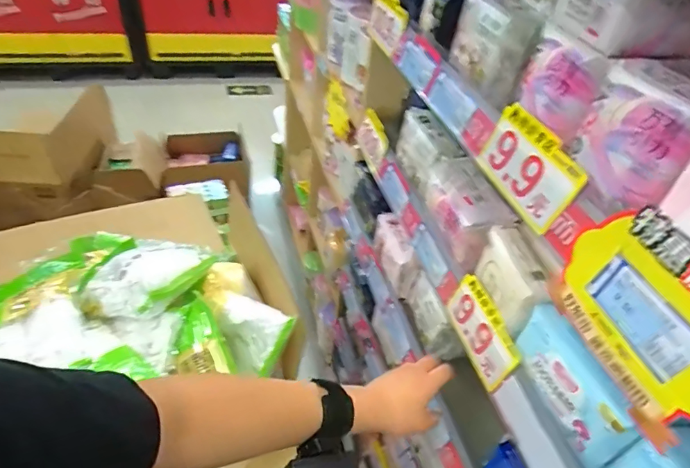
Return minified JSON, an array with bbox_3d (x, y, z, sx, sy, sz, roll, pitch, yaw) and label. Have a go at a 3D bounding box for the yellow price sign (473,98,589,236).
[{"bbox_3d":[0.160,-0.059,0.410,0.004,0.069,0.115,4,41,-23],"label":"yellow price sign"}]

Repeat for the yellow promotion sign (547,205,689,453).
[{"bbox_3d":[0.194,0.049,0.298,0.017,0.103,0.134,-5,43,-13],"label":"yellow promotion sign"}]

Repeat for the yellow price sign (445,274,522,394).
[{"bbox_3d":[0.153,0.111,0.527,0.006,0.072,0.120,5,41,-22],"label":"yellow price sign"}]

